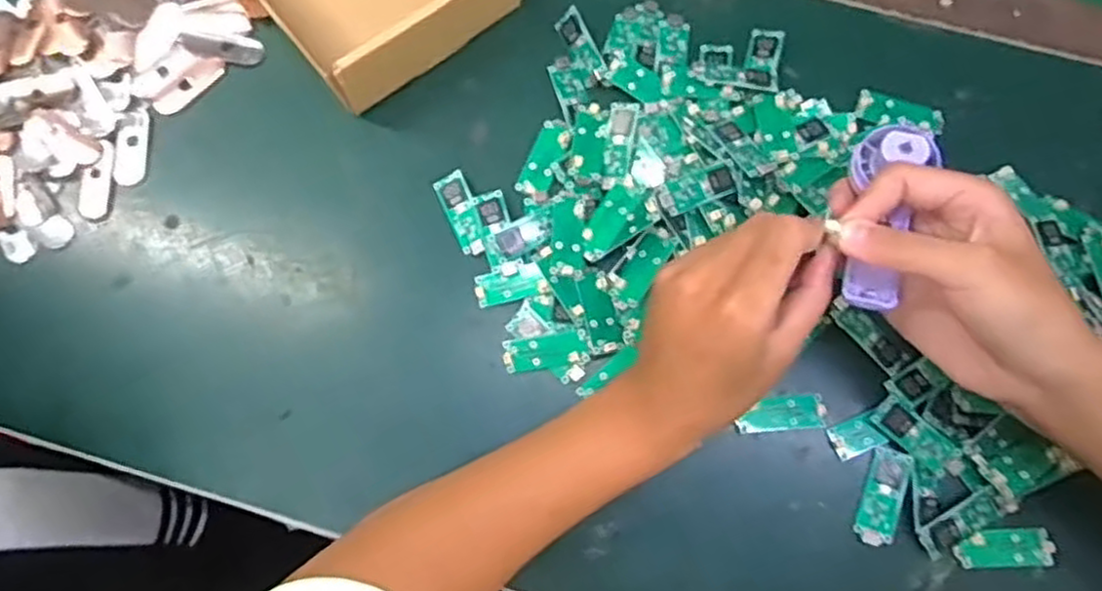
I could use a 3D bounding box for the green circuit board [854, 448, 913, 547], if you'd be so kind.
[{"bbox_3d":[0.179,0.109,0.389,0.019,0.006,0.051,17,81,22],"label":"green circuit board"}]

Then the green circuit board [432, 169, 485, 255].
[{"bbox_3d":[-0.054,-0.049,0.431,0.019,0.004,0.051,-25,81,15],"label":"green circuit board"}]

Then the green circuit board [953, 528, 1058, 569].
[{"bbox_3d":[0.243,0.136,0.384,0.050,0.005,0.019,-3,77,-2],"label":"green circuit board"}]

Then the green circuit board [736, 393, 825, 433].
[{"bbox_3d":[0.130,0.067,0.405,0.048,0.004,0.018,-5,77,-2],"label":"green circuit board"}]

